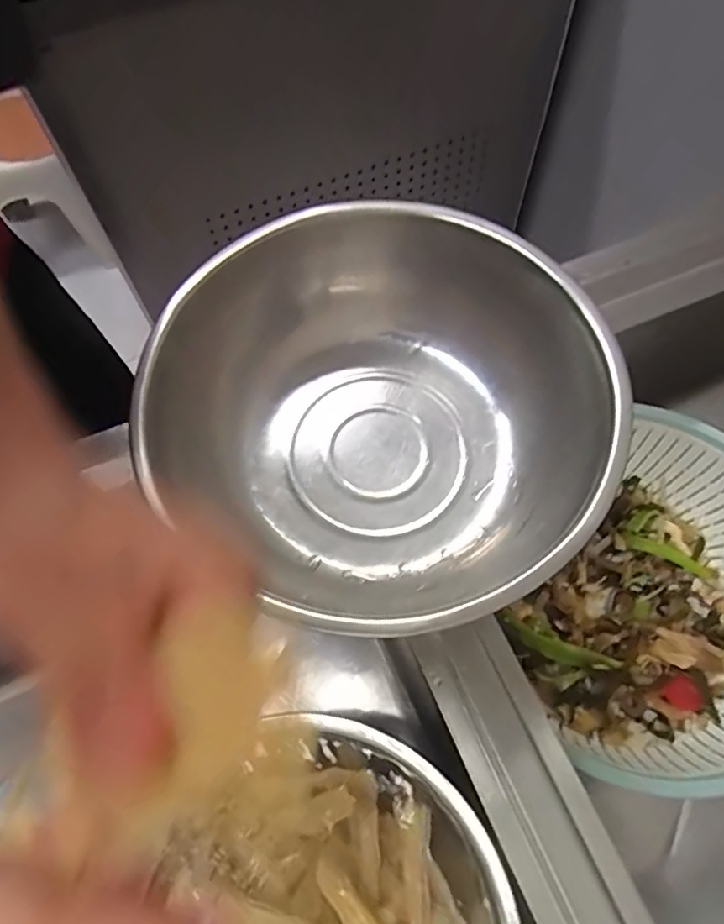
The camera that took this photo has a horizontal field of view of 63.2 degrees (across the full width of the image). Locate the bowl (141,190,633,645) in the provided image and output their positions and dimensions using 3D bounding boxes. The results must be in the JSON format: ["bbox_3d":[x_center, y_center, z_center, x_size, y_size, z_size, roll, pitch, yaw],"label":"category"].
[{"bbox_3d":[0.015,-0.032,0.342,0.241,0.093,0.222,-1,65,2],"label":"bowl"}]

